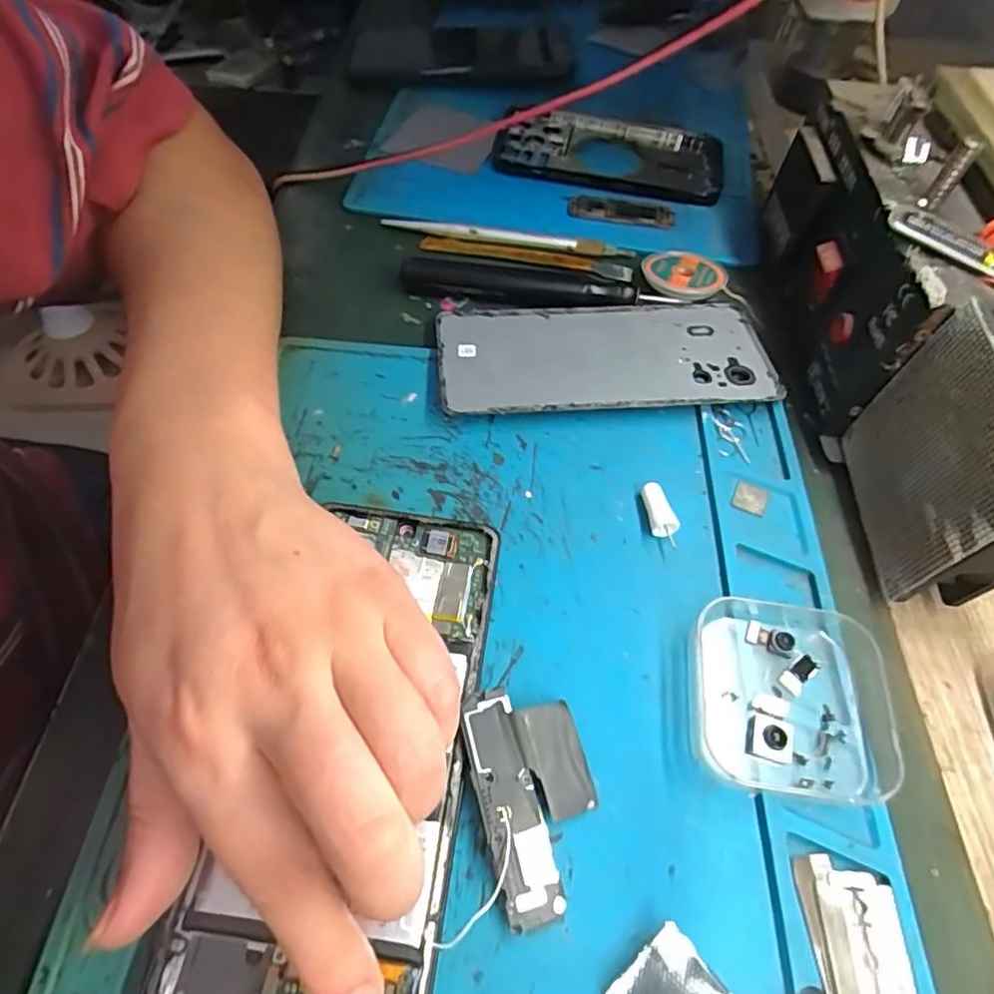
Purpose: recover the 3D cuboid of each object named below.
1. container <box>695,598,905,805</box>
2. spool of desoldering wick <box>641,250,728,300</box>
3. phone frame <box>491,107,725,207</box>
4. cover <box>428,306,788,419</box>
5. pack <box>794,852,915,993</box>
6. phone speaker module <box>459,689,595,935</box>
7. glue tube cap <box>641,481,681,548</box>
[{"bbox_3d":[0.104,0.069,0.208,0.066,0.019,0.060,10,57,3],"label":"container"},{"bbox_3d":[0.100,-0.120,0.328,0.038,0.011,0.040,2,57,-3],"label":"spool of desoldering wick"},{"bbox_3d":[0.073,-0.224,0.398,0.146,0.016,0.073,13,57,5],"label":"phone frame"},{"bbox_3d":[0.052,-0.070,0.298,0.158,0.012,0.072,-3,57,-5],"label":"cover"},{"bbox_3d":[0.105,0.129,0.175,0.026,0.004,0.041,6,57,0],"label":"pack"},{"bbox_3d":[0.013,0.093,0.191,0.037,0.011,0.064,-11,59,-11],"label":"phone speaker module"},{"bbox_3d":[0.066,0.006,0.250,0.010,0.012,0.025,-7,58,-8],"label":"glue tube cap"}]

